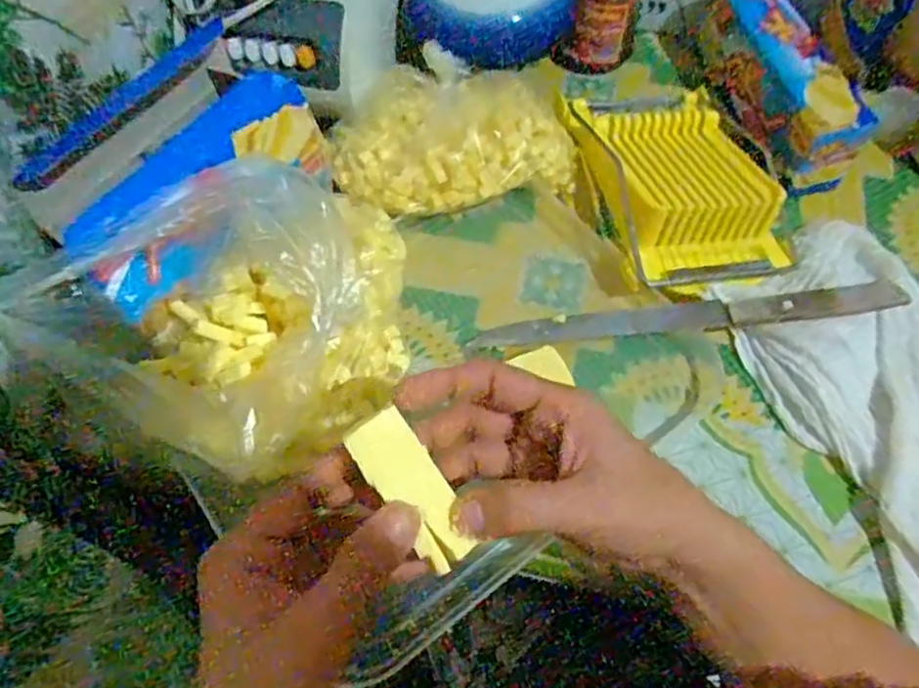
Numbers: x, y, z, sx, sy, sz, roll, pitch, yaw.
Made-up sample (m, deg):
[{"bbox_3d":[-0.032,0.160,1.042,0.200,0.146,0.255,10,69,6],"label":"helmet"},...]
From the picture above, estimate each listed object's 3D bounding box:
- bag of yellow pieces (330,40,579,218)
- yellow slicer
[{"bbox_3d":[-0.005,-0.152,0.492,0.177,0.067,0.119,-21,63,-12],"label":"bag of yellow pieces"},{"bbox_3d":[0.157,-0.127,0.483,0.119,0.045,0.196,-12,61,-7],"label":"yellow slicer"}]

